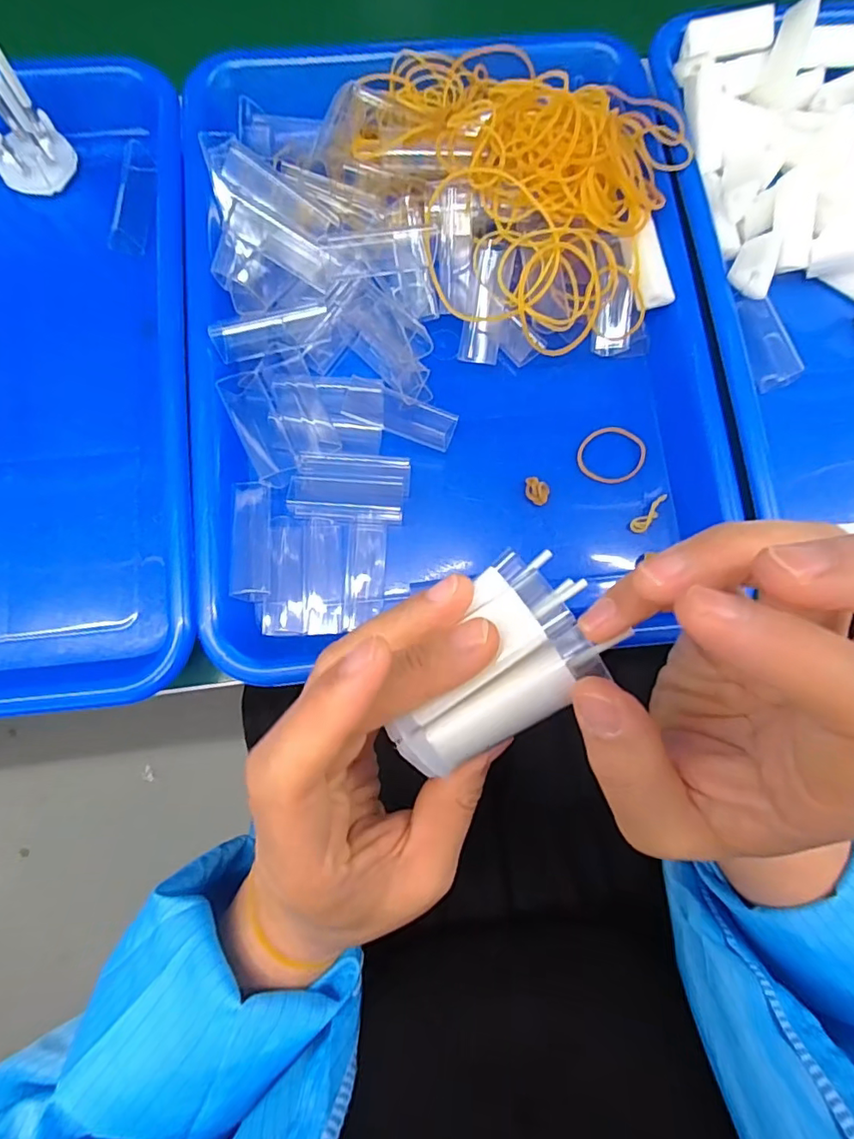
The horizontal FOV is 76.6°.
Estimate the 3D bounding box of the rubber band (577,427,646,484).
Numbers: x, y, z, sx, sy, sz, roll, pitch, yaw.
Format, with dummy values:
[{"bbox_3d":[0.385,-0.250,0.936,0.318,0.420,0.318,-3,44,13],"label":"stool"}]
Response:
[{"bbox_3d":[0.094,-0.059,0.275,0.032,0.004,0.031,0,79,-1],"label":"rubber band"}]

